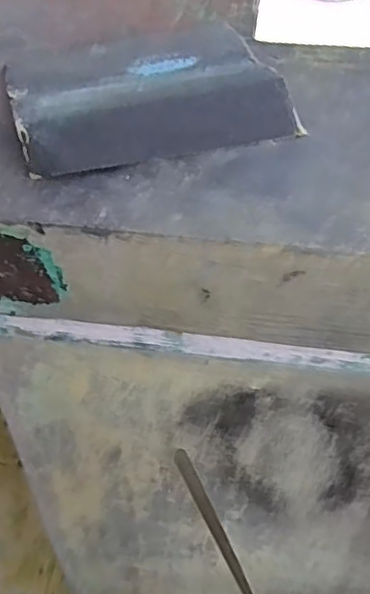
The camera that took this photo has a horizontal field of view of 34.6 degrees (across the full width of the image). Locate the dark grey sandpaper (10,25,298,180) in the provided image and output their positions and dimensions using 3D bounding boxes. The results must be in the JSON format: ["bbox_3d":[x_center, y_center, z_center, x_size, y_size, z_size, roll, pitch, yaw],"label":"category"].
[{"bbox_3d":[-0.024,-0.120,0.337,0.145,0.017,0.122,-13,48,-13],"label":"dark grey sandpaper"}]

